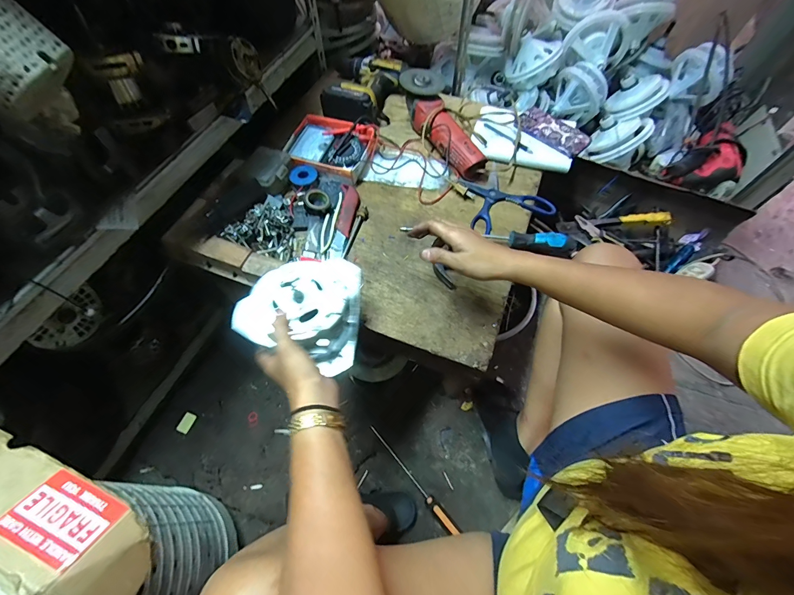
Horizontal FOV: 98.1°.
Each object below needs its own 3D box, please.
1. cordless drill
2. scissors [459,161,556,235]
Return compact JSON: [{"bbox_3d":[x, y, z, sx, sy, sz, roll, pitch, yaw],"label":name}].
[{"bbox_3d":[-0.077,-0.499,0.814,0.181,0.072,0.228,7,61,3],"label":"cordless drill"},{"bbox_3d":[0.201,-0.201,0.678,0.169,0.012,0.158,-20,63,-11],"label":"scissors"}]

